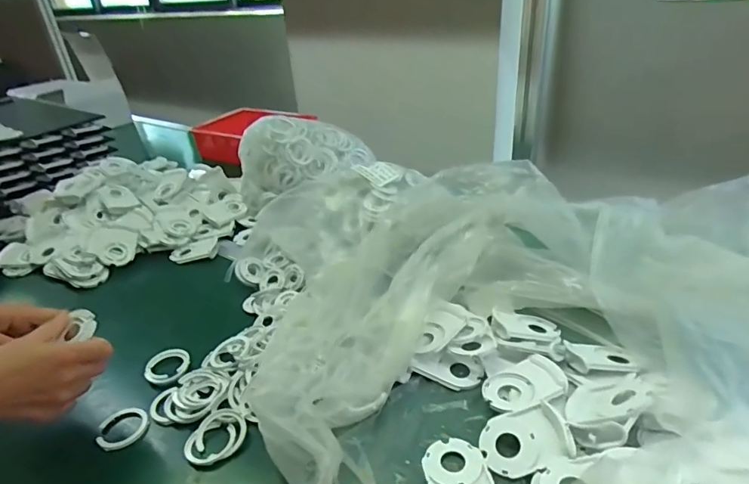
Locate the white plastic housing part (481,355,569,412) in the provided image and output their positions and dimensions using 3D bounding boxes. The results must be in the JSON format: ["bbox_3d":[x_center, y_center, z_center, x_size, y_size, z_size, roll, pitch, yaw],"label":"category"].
[{"bbox_3d":[0.156,0.151,0.504,0.082,0.020,0.061,-10,30,-8],"label":"white plastic housing part"}]

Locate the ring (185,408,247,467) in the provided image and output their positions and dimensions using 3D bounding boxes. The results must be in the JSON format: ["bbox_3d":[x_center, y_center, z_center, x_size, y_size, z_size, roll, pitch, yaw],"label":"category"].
[{"bbox_3d":[-0.163,0.201,0.488,0.050,0.011,0.061,16,36,32],"label":"ring"}]

